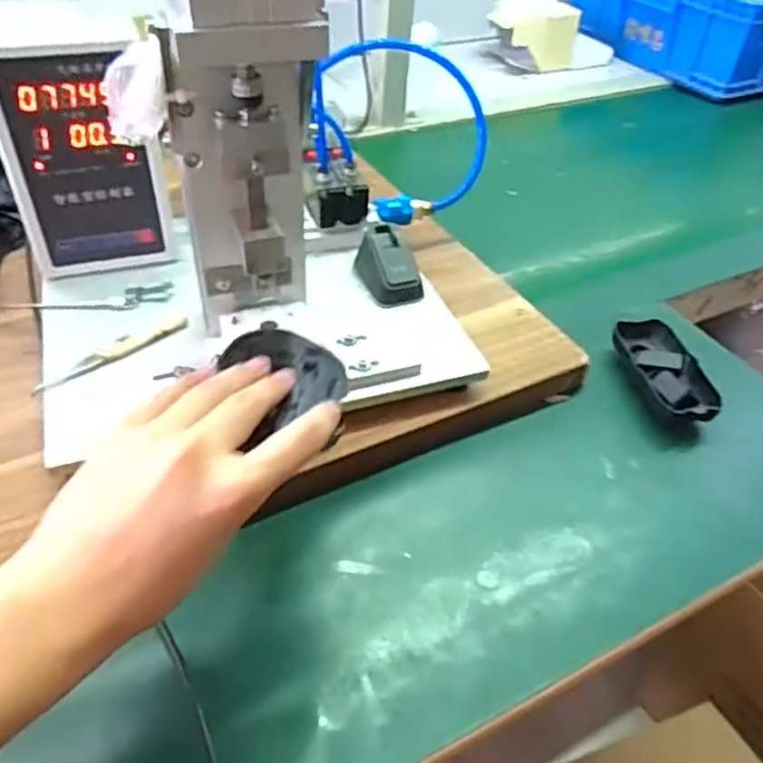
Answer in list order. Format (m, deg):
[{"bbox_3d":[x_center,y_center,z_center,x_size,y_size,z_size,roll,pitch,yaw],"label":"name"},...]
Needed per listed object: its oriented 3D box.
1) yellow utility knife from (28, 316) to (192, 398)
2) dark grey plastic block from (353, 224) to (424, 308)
[{"bbox_3d":[-0.193,-0.022,0.496,0.117,0.011,0.016,-31,54,-32],"label":"yellow utility knife"},{"bbox_3d":[0.003,-0.095,0.566,0.043,0.036,0.064,-16,47,-20],"label":"dark grey plastic block"}]

